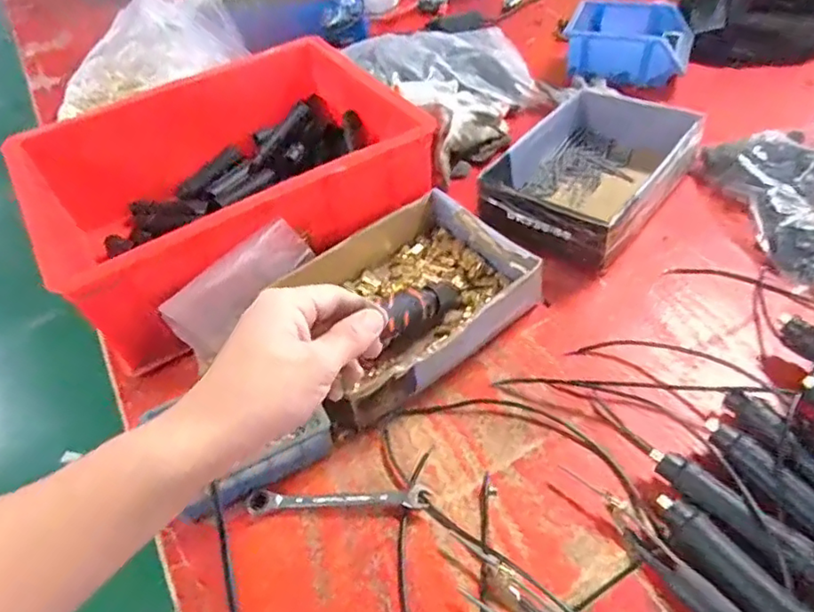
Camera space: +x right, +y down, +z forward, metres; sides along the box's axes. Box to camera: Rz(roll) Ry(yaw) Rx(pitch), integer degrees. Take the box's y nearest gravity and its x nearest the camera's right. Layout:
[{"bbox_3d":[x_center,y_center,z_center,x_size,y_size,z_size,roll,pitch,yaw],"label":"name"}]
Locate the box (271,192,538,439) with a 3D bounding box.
[{"bbox_3d":[-0.006,-0.008,0.603,0.245,0.061,0.188,-34,53,-22],"label":"box"}]

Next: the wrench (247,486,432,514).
[{"bbox_3d":[-0.058,0.162,0.488,0.152,0.010,0.018,-2,48,4],"label":"wrench"}]

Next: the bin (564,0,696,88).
[{"bbox_3d":[0.346,-0.411,0.918,0.185,0.072,0.148,9,50,16],"label":"bin"}]

